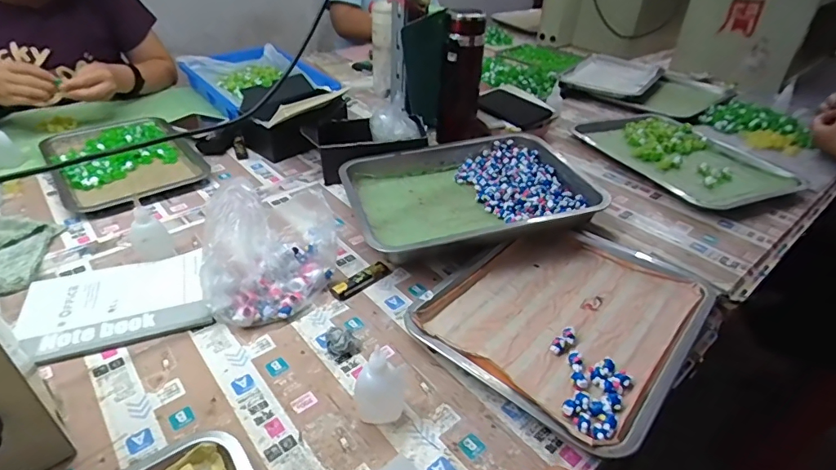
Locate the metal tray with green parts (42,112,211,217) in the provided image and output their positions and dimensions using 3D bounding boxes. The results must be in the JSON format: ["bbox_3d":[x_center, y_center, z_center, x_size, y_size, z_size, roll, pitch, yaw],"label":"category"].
[{"bbox_3d":[-0.525,-0.141,0.829,0.208,0.036,0.310,-26,45,-33],"label":"metal tray with green parts"}]

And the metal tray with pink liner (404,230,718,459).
[{"bbox_3d":[0.169,0.089,0.548,0.261,0.037,0.293,29,44,31],"label":"metal tray with pink liner"}]

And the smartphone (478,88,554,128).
[{"bbox_3d":[0.183,-0.247,0.900,0.086,0.017,0.139,-34,51,-20],"label":"smartphone"}]

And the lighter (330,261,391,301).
[{"bbox_3d":[-0.072,0.057,0.596,0.081,0.013,0.023,-26,45,-33],"label":"lighter"}]

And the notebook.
[{"bbox_3d":[-0.349,0.076,0.548,0.190,0.017,0.142,-14,37,-21],"label":"notebook"}]

